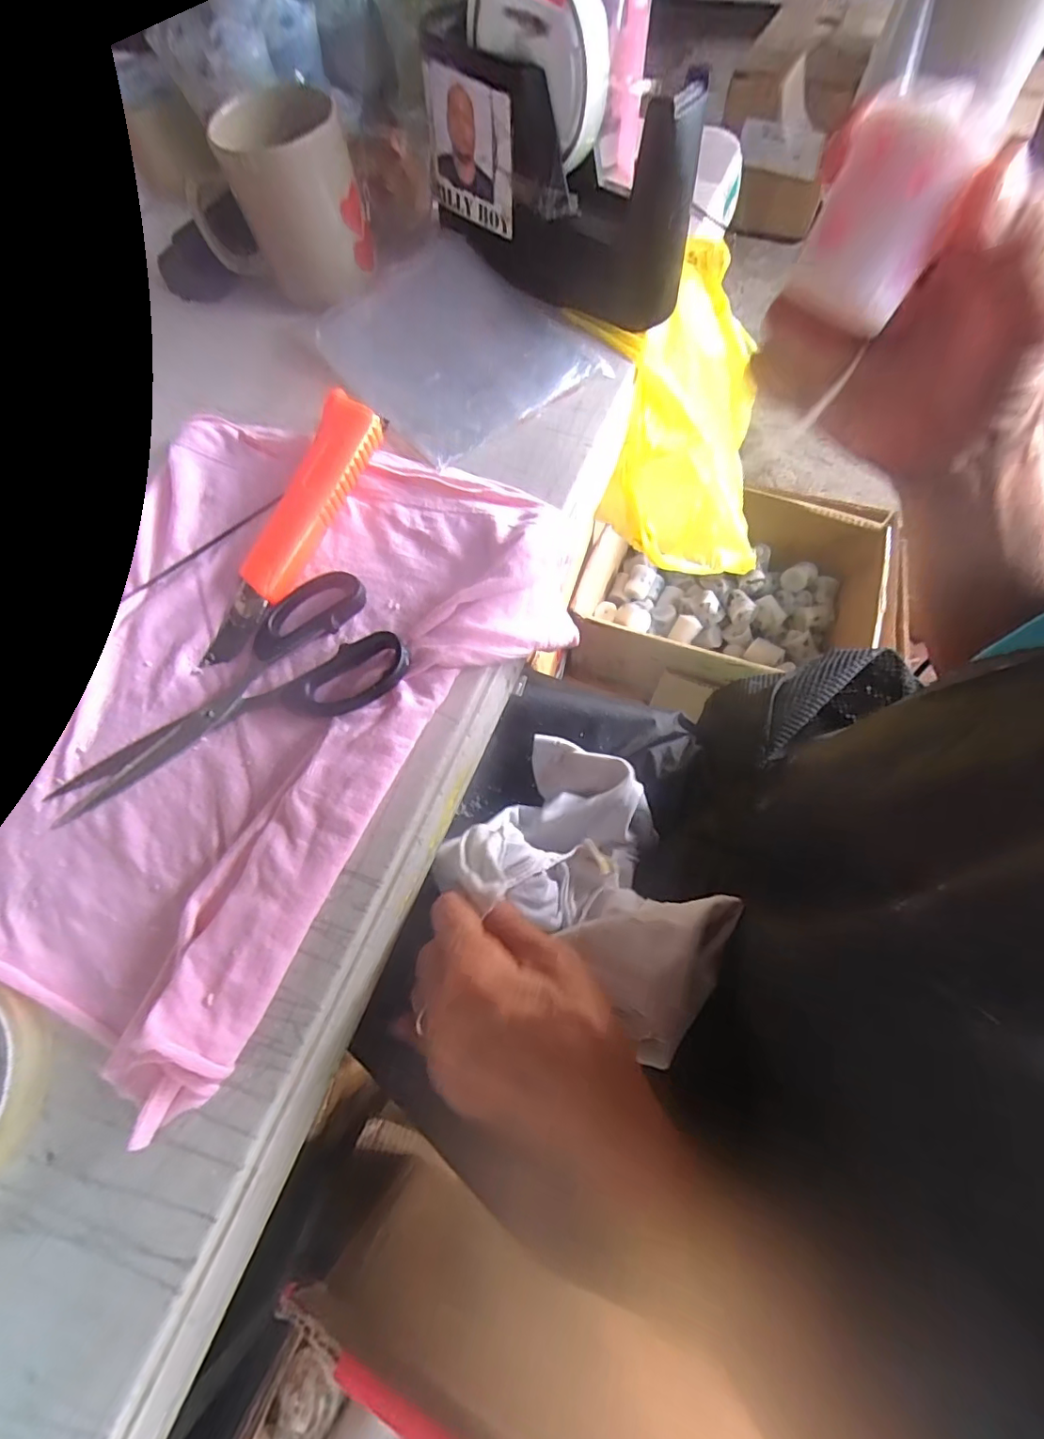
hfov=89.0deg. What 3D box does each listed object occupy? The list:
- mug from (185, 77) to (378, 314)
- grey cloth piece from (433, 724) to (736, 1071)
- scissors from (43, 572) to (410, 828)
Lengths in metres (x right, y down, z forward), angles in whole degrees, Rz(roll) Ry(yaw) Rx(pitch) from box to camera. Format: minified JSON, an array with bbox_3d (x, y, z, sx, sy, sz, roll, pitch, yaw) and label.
[{"bbox_3d":[-0.156,-0.337,0.345,0.103,0.083,0.067,14,70,8],"label":"mug"},{"bbox_3d":[0.048,0.083,0.315,0.149,0.114,0.124,35,74,15],"label":"grey cloth piece"},{"bbox_3d":[-0.143,-0.019,0.257,0.169,0.012,0.078,-20,69,-5],"label":"scissors"}]

